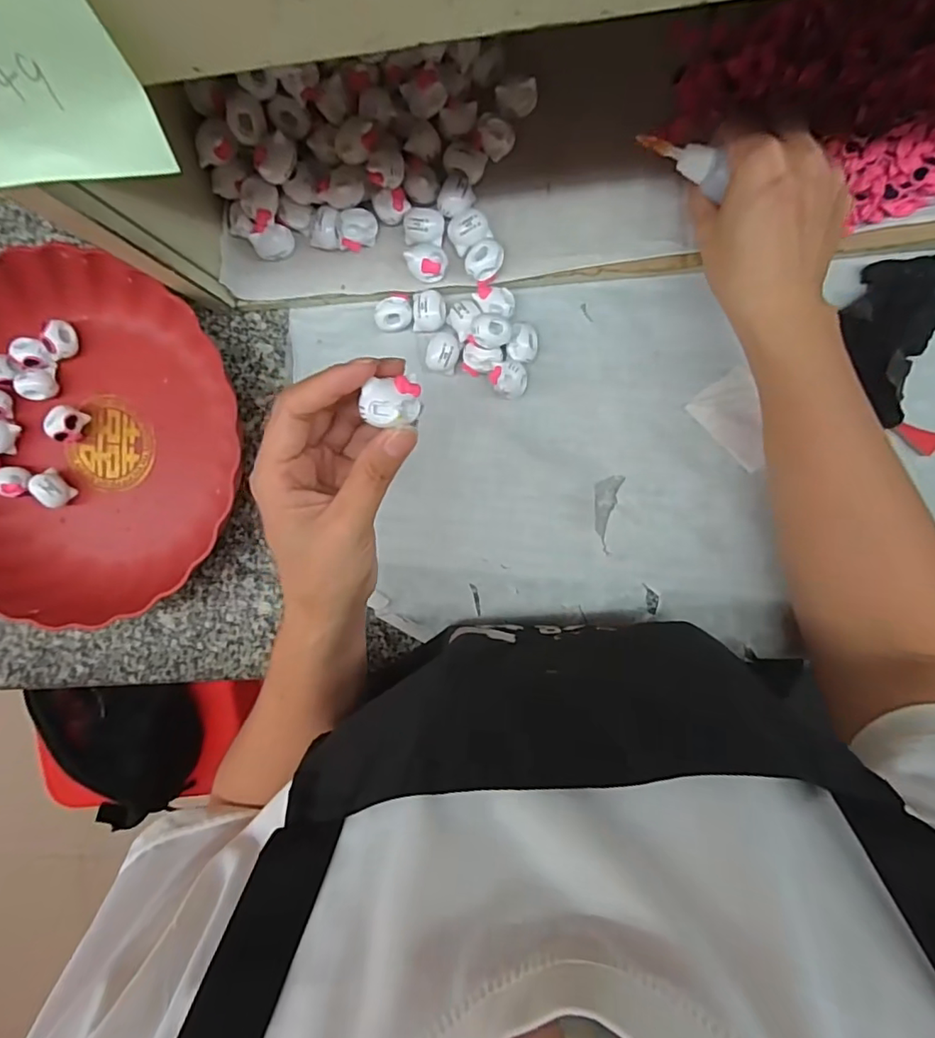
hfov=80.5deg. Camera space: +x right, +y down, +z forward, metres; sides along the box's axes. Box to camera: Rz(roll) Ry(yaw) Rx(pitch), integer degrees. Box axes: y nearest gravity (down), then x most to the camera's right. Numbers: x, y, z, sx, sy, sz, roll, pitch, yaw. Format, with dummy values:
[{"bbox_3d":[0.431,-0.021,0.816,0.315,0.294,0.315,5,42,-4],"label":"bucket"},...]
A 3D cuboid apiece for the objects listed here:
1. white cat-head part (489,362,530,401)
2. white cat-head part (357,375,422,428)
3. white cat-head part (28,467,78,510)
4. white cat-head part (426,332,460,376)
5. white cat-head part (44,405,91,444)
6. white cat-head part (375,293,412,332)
[{"bbox_3d":[0.027,-0.090,0.360,0.023,0.021,0.021,-16,93,7],"label":"white cat-head part"},{"bbox_3d":[-0.032,-0.049,0.233,0.023,0.013,0.020,0,95,6],"label":"white cat-head part"},{"bbox_3d":[-0.301,-0.023,0.399,0.016,0.022,0.026,-40,90,8],"label":"white cat-head part"},{"bbox_3d":[-0.016,-0.110,0.362,0.021,0.014,0.026,9,96,5],"label":"white cat-head part"},{"bbox_3d":[-0.277,-0.065,0.383,0.016,0.022,0.025,8,96,5],"label":"white cat-head part"},{"bbox_3d":[-0.048,-0.137,0.369,0.023,0.018,0.024,5,95,5],"label":"white cat-head part"}]

